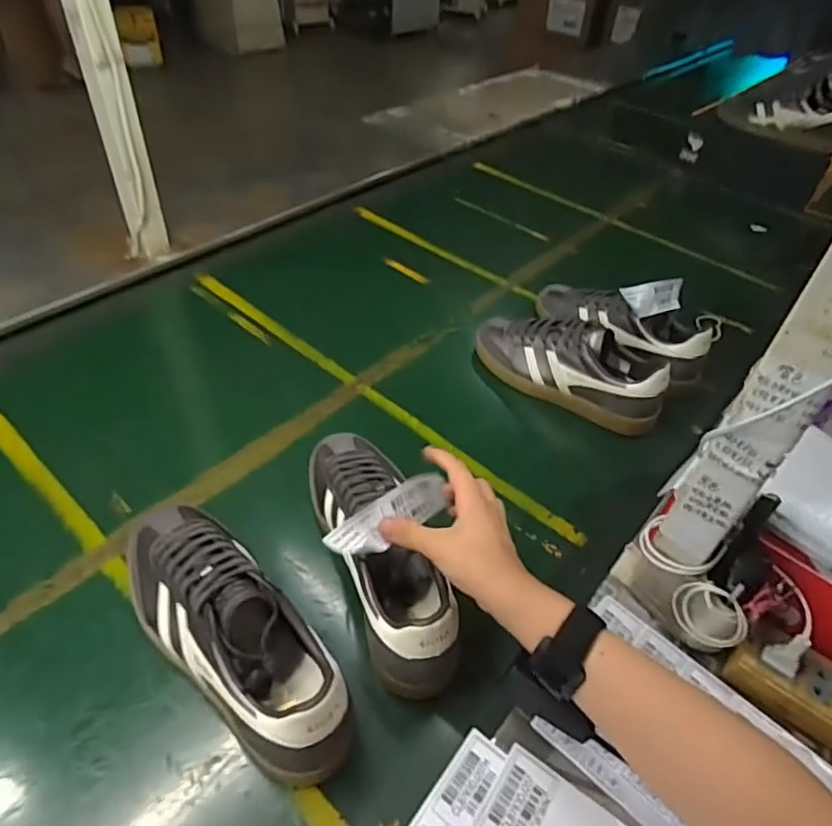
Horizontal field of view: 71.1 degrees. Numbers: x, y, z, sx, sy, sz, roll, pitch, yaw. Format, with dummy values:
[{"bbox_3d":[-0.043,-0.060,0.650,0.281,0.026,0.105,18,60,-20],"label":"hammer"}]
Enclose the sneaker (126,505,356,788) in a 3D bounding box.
[{"bbox_3d":[-0.156,0.170,0.475,0.093,0.099,0.264,-32,56,-31],"label":"sneaker"}]

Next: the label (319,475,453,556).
[{"bbox_3d":[-0.023,0.087,0.480,0.112,0.029,0.034,-24,52,-34],"label":"label"}]

